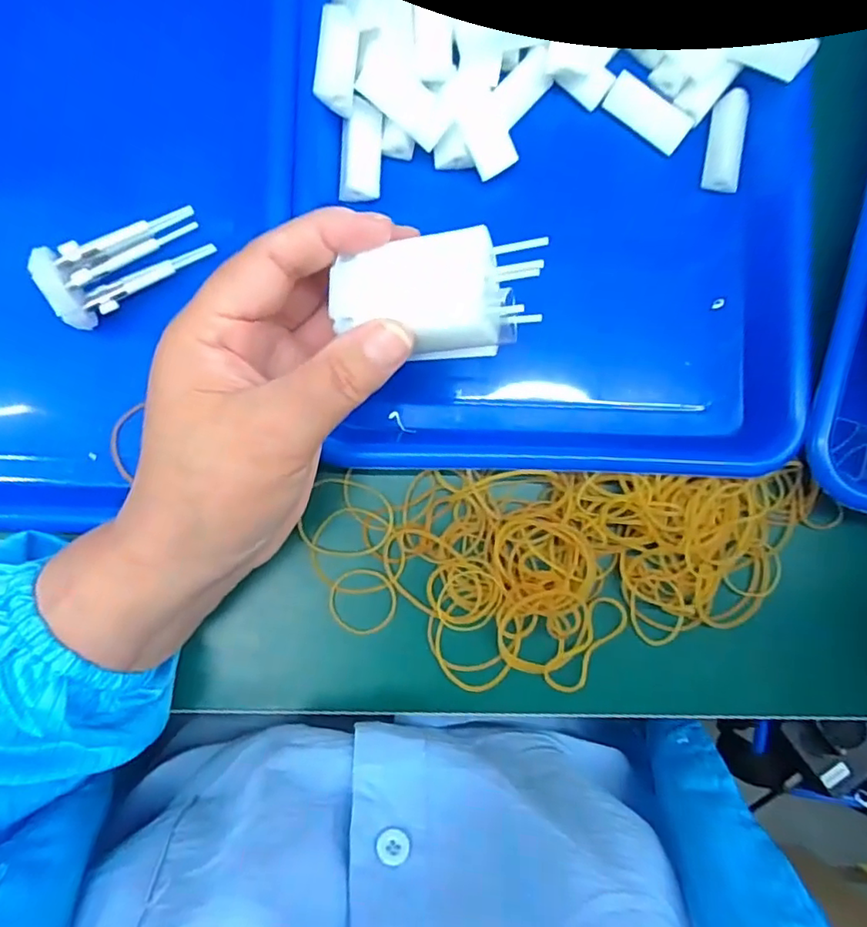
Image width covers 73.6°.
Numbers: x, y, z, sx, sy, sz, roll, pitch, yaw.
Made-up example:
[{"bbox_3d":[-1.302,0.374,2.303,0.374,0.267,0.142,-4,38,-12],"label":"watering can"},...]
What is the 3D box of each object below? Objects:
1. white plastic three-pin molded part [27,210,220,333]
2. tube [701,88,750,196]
[{"bbox_3d":[-0.141,-0.093,0.265,0.072,0.023,0.030,-30,88,-5],"label":"white plastic three-pin molded part"},{"bbox_3d":[0.152,-0.165,0.298,0.017,0.013,0.048,8,85,-3],"label":"tube"}]

